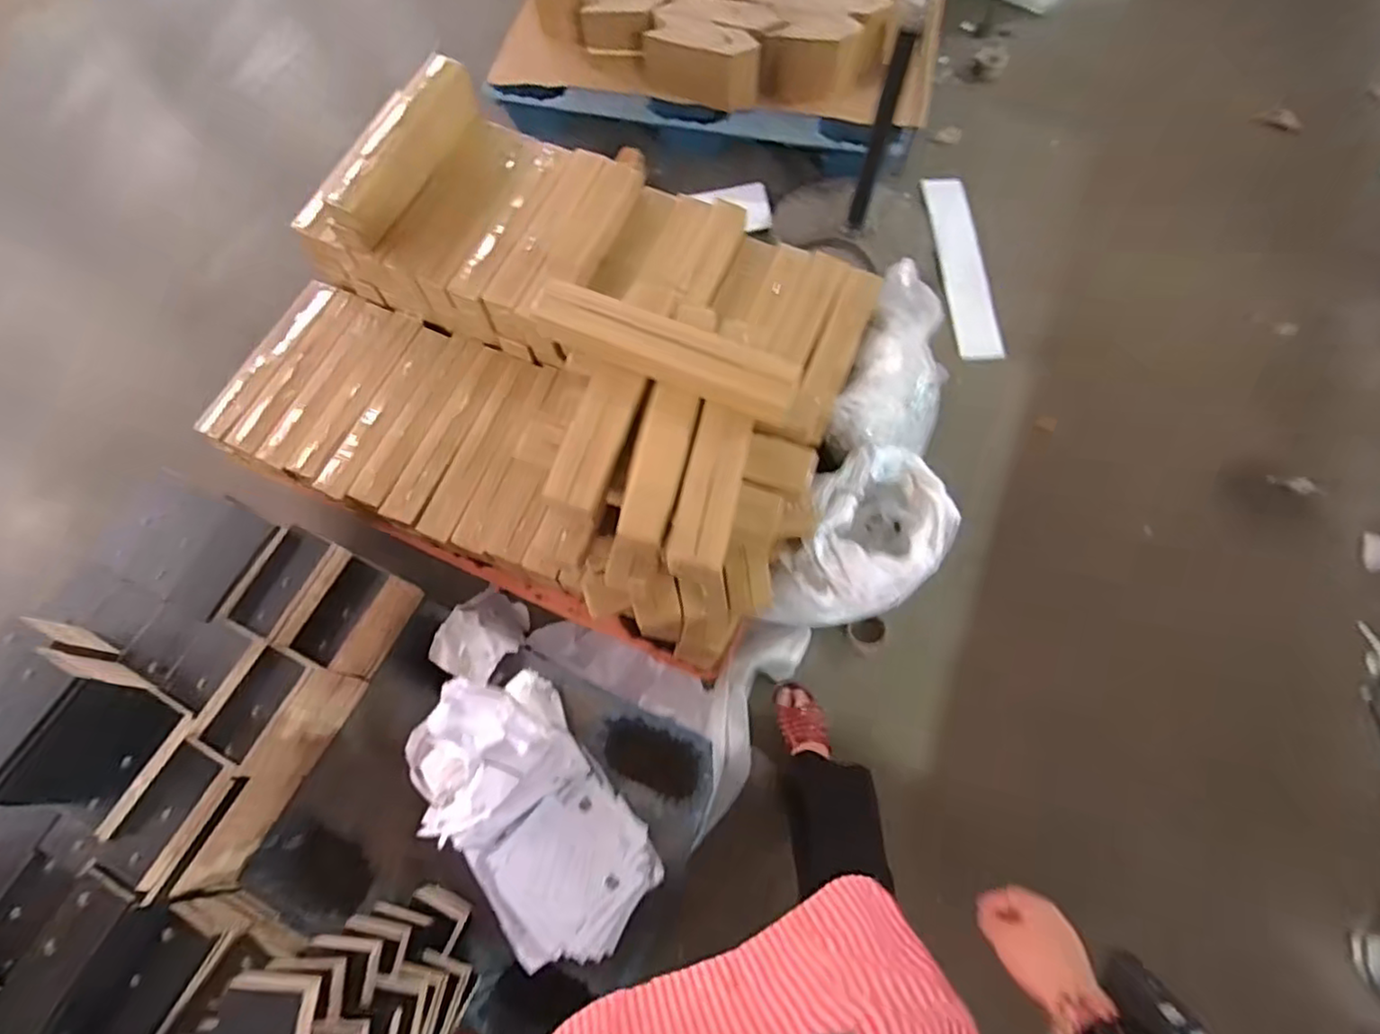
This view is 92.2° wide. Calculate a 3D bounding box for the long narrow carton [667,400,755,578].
[{"bbox_3d":[0.033,-0.044,0.967,0.080,0.051,0.266,12,70,6],"label":"long narrow carton"}]

